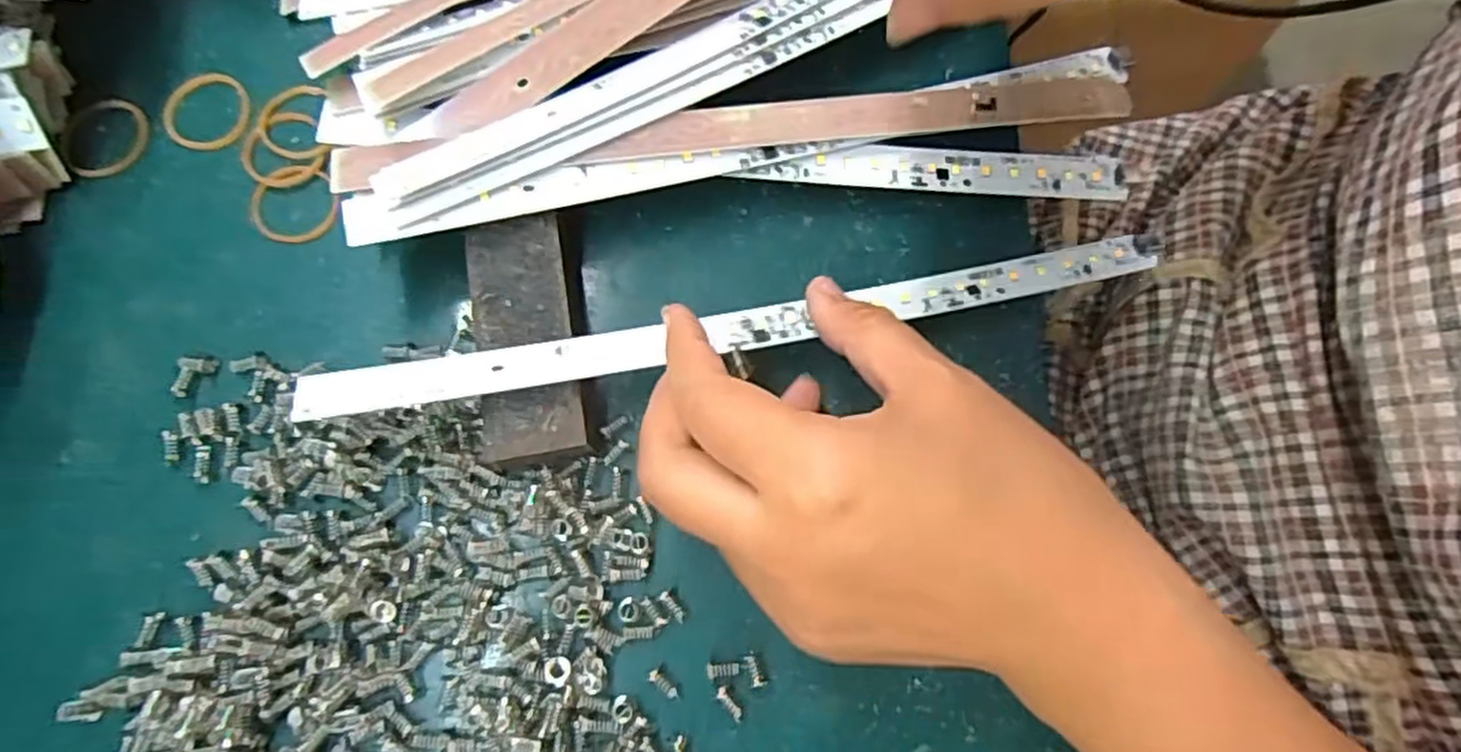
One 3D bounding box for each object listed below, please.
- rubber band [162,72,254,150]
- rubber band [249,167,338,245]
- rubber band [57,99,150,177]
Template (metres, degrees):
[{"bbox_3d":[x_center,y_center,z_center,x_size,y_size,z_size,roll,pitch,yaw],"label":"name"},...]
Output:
[{"bbox_3d":[-0.201,-0.101,0.294,0.031,0.004,0.035,-25,77,-8],"label":"rubber band"},{"bbox_3d":[-0.161,-0.063,0.280,0.030,0.004,0.031,0,75,-1],"label":"rubber band"},{"bbox_3d":[-0.238,-0.092,0.290,0.032,0.005,0.033,0,75,-1],"label":"rubber band"}]

